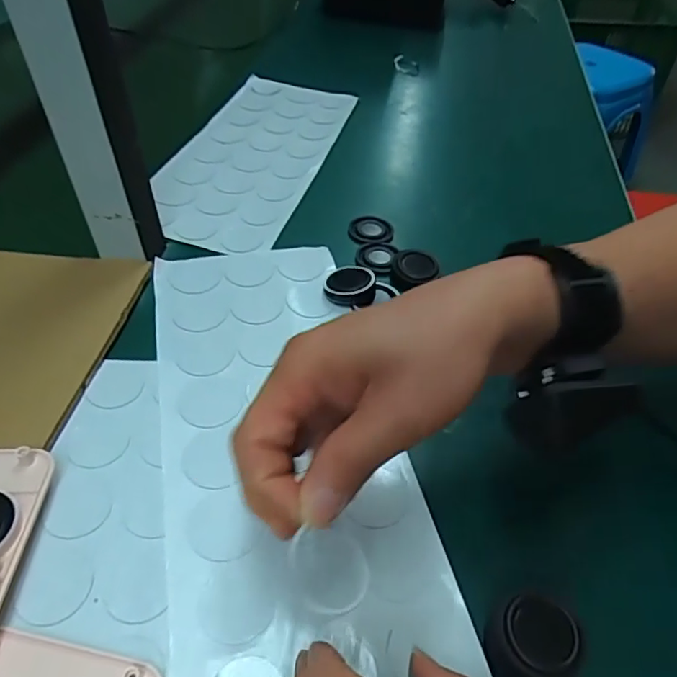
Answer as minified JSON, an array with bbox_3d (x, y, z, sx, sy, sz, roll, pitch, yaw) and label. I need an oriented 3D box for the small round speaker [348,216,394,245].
[{"bbox_3d":[0.028,-0.096,0.483,0.037,0.006,0.039,1,46,-1],"label":"small round speaker"}]

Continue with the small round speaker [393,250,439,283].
[{"bbox_3d":[0.062,-0.057,0.442,0.034,0.012,0.034,1,46,-1],"label":"small round speaker"}]

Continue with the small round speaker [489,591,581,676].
[{"bbox_3d":[0.087,0.138,0.252,0.036,0.023,0.035,-31,54,-27],"label":"small round speaker"}]

